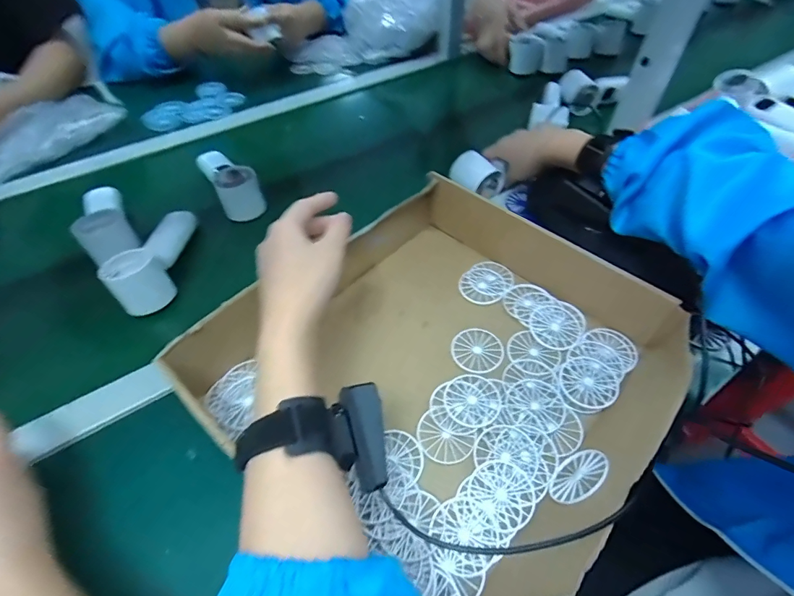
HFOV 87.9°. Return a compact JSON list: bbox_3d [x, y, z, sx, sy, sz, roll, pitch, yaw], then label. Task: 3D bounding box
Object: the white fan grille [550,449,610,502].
[{"bbox_3d":[0.140,0.137,0.317,0.049,0.047,0.004,-41,90,-29],"label":"white fan grille"}]

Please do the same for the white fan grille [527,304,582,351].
[{"bbox_3d":[0.163,0.029,0.425,0.051,0.004,0.052,27,57,19],"label":"white fan grille"}]

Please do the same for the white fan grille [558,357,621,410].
[{"bbox_3d":[0.178,0.077,0.384,0.050,0.007,0.051,27,56,19],"label":"white fan grille"}]

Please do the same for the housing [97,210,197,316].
[{"bbox_3d":[-0.285,-0.056,0.484,0.055,0.050,0.159,-1,52,-1],"label":"housing"}]

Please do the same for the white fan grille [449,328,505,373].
[{"bbox_3d":[0.081,0.053,0.416,0.050,0.005,0.049,0,52,0],"label":"white fan grille"}]

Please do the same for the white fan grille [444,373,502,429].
[{"bbox_3d":[0.069,0.093,0.378,0.049,0.004,0.050,26,56,18],"label":"white fan grille"}]

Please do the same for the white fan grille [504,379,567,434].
[{"bbox_3d":[0.125,0.097,0.373,0.052,0.004,0.049,0,52,0],"label":"white fan grille"}]

